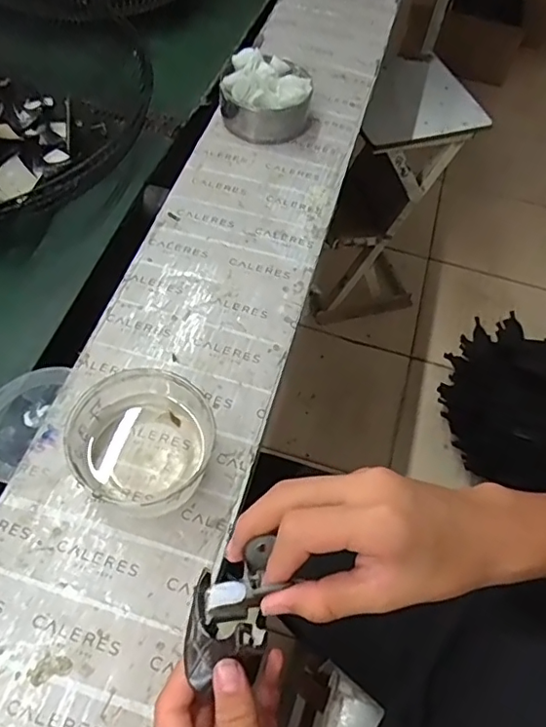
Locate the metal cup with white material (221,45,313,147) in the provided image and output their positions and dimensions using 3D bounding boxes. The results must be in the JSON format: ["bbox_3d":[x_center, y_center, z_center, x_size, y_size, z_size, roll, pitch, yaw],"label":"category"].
[{"bbox_3d":[-0.008,-0.354,0.738,0.114,0.078,0.112,2,57,-3],"label":"metal cup with white material"}]

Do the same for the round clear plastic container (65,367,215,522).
[{"bbox_3d":[-0.110,0.067,0.477,0.111,0.063,0.106,2,57,-3],"label":"round clear plastic container"}]

